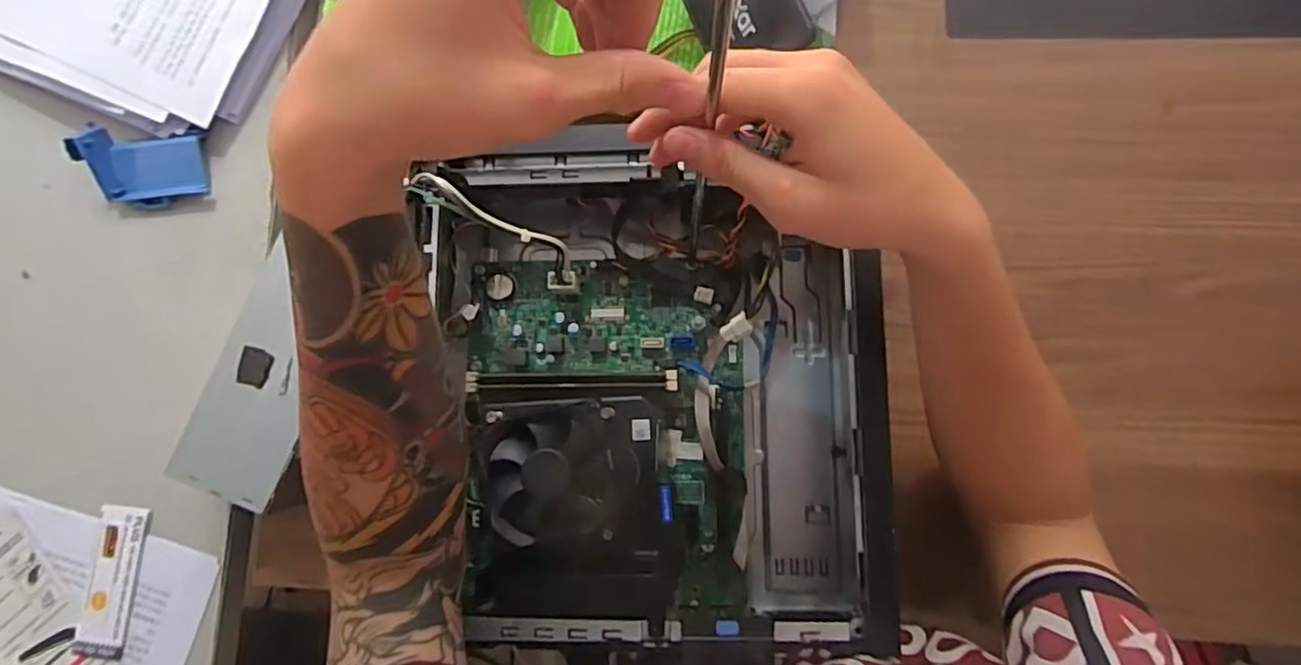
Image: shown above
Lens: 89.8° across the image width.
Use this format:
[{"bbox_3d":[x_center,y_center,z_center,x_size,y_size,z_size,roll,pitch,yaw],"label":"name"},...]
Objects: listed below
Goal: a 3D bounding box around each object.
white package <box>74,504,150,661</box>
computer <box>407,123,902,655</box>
[{"bbox_3d":[-0.396,0.183,0.480,0.038,0.012,0.109,8,82,5],"label":"white package"},{"bbox_3d":[-0.005,0.038,0.429,0.282,0.093,0.319,-1,81,4],"label":"computer"}]

